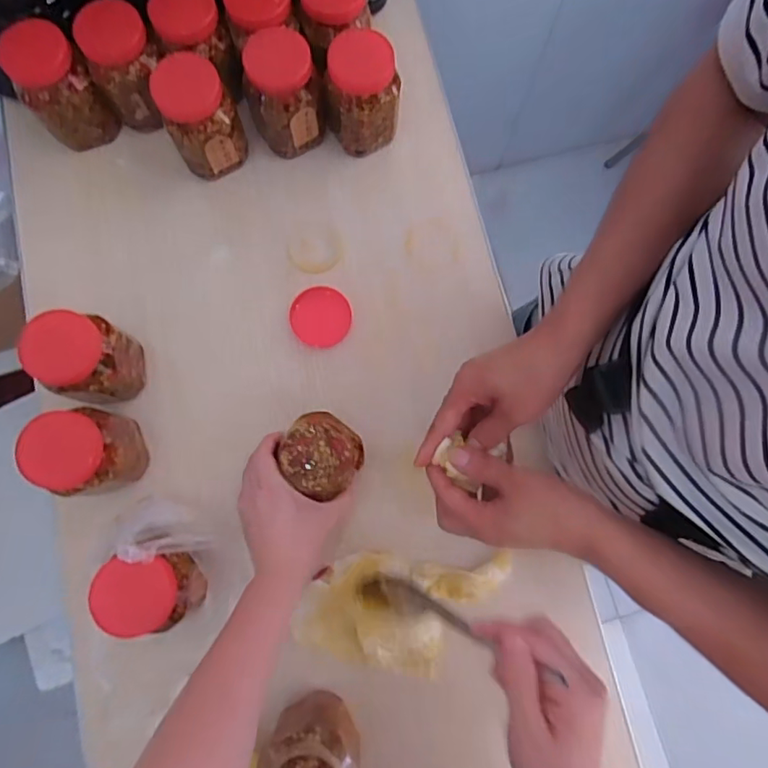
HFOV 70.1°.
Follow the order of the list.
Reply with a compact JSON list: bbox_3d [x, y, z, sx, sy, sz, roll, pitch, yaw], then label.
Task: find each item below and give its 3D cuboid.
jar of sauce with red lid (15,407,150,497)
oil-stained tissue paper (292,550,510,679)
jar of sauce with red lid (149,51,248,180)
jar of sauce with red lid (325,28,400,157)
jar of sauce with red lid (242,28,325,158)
[{"bbox_3d":[-0.285,0.065,0.528,0.071,0.102,0.078,0,79,-1],"label":"jar of sauce with red lid"},{"bbox_3d":[0.020,0.244,0.586,0.222,0.028,0.118,1,79,-1],"label":"oil-stained tissue paper"},{"bbox_3d":[-0.205,-0.294,0.610,0.076,0.112,0.069,-33,81,-7],"label":"jar of sauce with red lid"},{"bbox_3d":[-0.026,-0.324,0.628,0.078,0.118,0.066,-20,80,-5],"label":"jar of sauce with red lid"},{"bbox_3d":[-0.112,-0.324,0.620,0.082,0.118,0.076,0,79,-1],"label":"jar of sauce with red lid"}]

